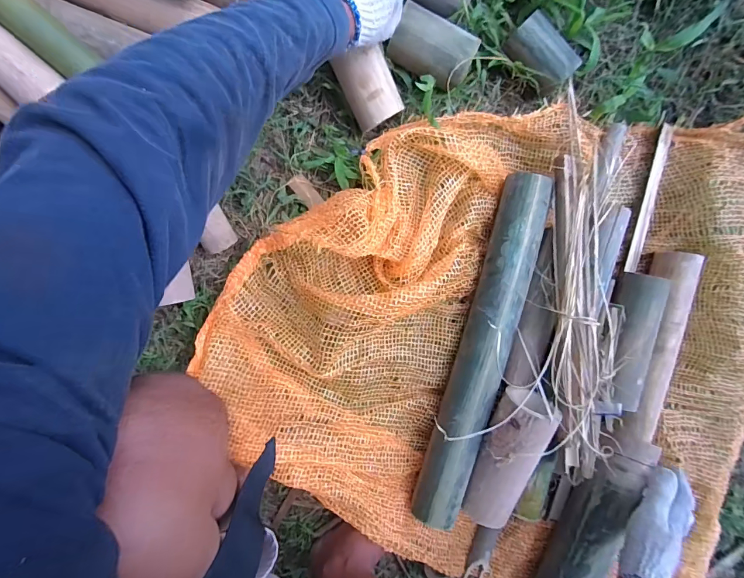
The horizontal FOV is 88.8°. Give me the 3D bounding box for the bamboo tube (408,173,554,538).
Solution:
[{"bbox_3d":[0.159,0.084,0.534,0.063,0.054,0.489,17,92,-6],"label":"bamboo tube"}]

